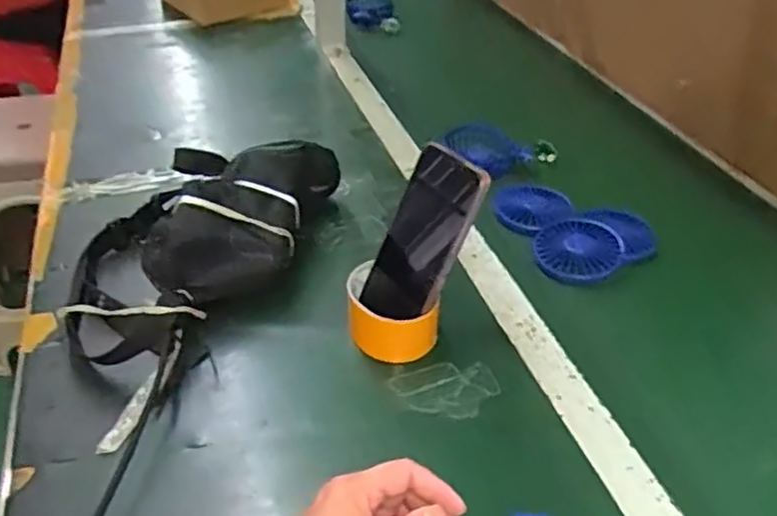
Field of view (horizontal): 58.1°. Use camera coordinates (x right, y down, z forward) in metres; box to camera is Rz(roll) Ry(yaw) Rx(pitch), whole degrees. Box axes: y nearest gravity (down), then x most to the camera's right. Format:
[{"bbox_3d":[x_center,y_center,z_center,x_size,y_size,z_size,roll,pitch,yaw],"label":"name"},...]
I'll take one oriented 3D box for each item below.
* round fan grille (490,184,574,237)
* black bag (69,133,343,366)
[{"bbox_3d":[0.159,-0.058,0.785,0.083,0.012,0.100,17,40,21],"label":"round fan grille"},{"bbox_3d":[-0.197,-0.031,0.696,0.218,0.079,0.319,18,40,21],"label":"black bag"}]

